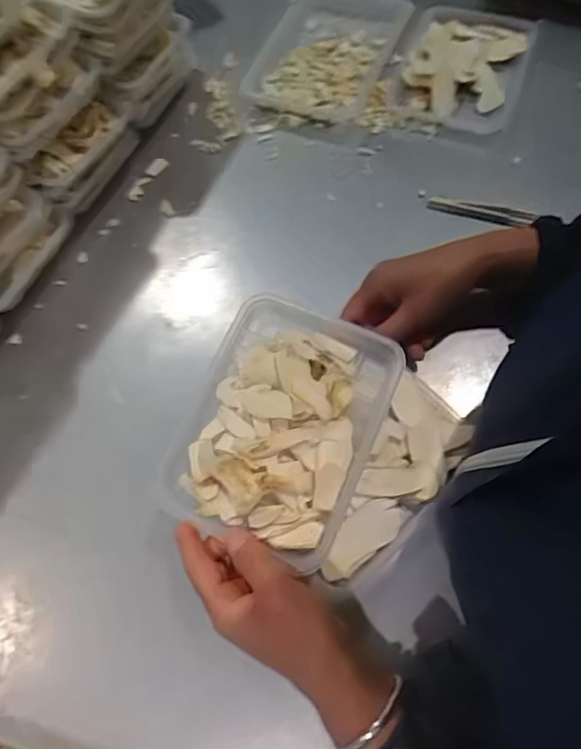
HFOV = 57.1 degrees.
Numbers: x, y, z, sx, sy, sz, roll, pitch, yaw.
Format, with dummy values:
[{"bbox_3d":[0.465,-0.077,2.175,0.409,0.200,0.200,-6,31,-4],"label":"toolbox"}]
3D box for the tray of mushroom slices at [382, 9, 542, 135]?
[{"bbox_3d":[0.198,-0.361,0.624,0.145,0.042,0.172,19,71,11],"label":"tray of mushroom slices"}]

